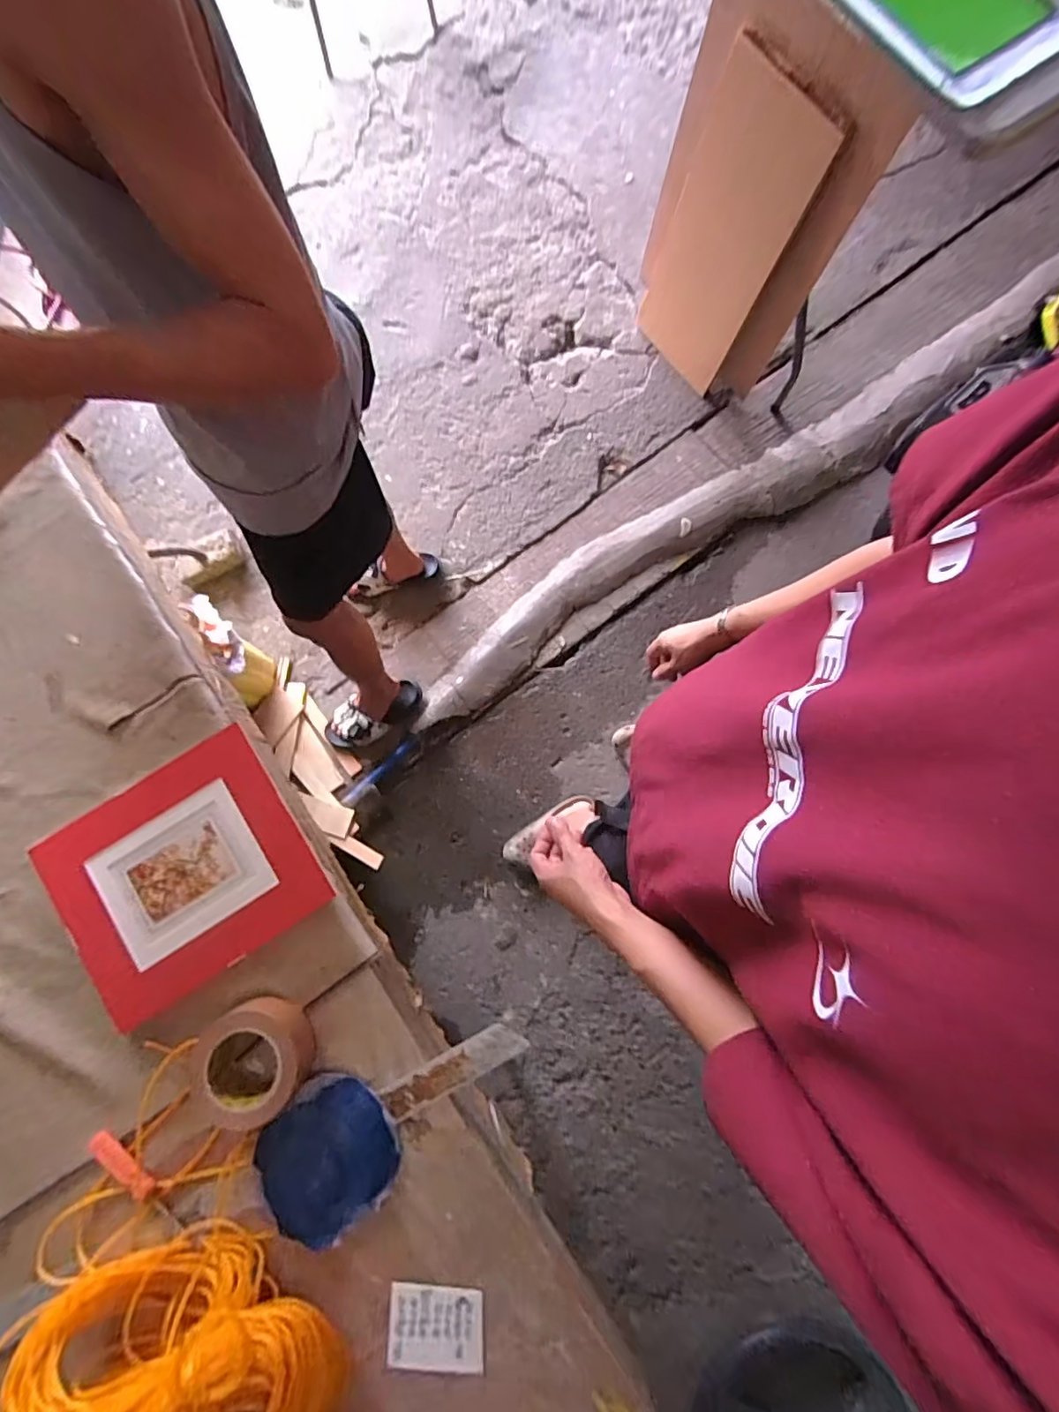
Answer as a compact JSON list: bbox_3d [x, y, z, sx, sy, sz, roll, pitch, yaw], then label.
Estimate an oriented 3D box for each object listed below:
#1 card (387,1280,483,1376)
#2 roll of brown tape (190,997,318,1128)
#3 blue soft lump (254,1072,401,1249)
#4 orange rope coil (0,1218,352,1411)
[{"bbox_3d":[-0.099,0.660,0.586,0.100,0.010,0.080,2,83,3],"label":"card"},{"bbox_3d":[-0.302,0.386,0.603,0.119,0.054,0.115,0,77,-2],"label":"roll of brown tape"},{"bbox_3d":[-0.222,0.494,0.603,0.140,0.026,0.154,41,79,7],"label":"blue soft lump"},{"bbox_3d":[-0.351,0.645,0.533,0.305,0.108,0.202,1,77,-2],"label":"orange rope coil"}]

